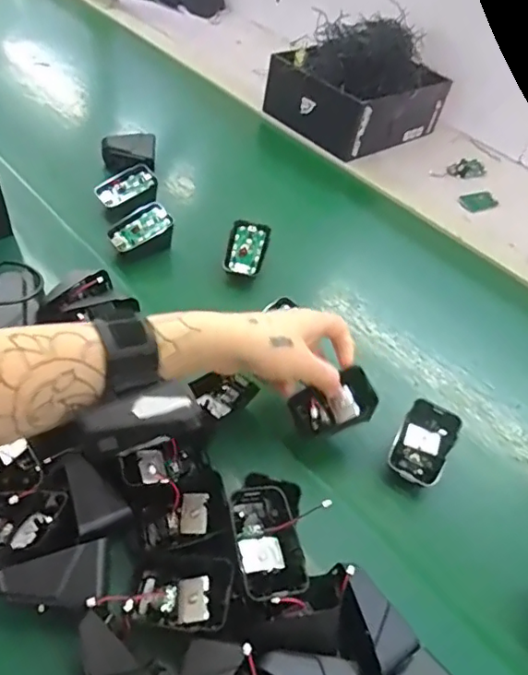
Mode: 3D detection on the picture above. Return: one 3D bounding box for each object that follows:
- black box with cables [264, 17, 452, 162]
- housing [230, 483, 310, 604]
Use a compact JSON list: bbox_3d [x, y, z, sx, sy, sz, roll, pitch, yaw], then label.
[{"bbox_3d":[0.147,-0.403,0.864,0.228,0.153,0.189,-30,59,-33],"label":"black box with cables"},{"bbox_3d":[0.002,0.139,0.366,0.042,0.031,0.071,-4,48,-16],"label":"housing"}]

